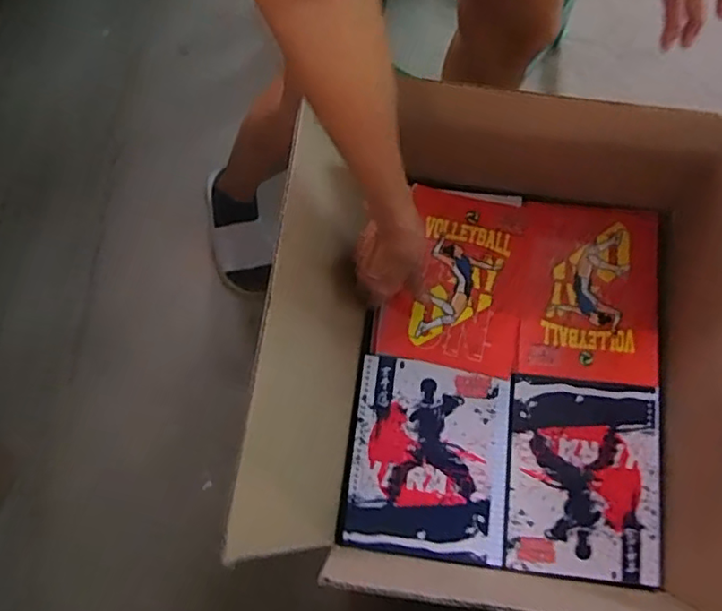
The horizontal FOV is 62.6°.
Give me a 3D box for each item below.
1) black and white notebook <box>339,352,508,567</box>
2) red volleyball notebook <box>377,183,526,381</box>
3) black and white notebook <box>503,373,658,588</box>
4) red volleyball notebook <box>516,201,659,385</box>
[{"bbox_3d":[0.069,0.158,0.620,0.159,0.008,0.192,7,77,2],"label":"black and white notebook"},{"bbox_3d":[0.108,-0.031,0.667,0.146,0.007,0.199,12,78,3],"label":"red volleyball notebook"},{"bbox_3d":[0.227,0.175,0.609,0.145,0.006,0.192,7,77,2],"label":"black and white notebook"},{"bbox_3d":[0.250,-0.018,0.652,0.144,0.007,0.194,7,77,2],"label":"red volleyball notebook"}]

